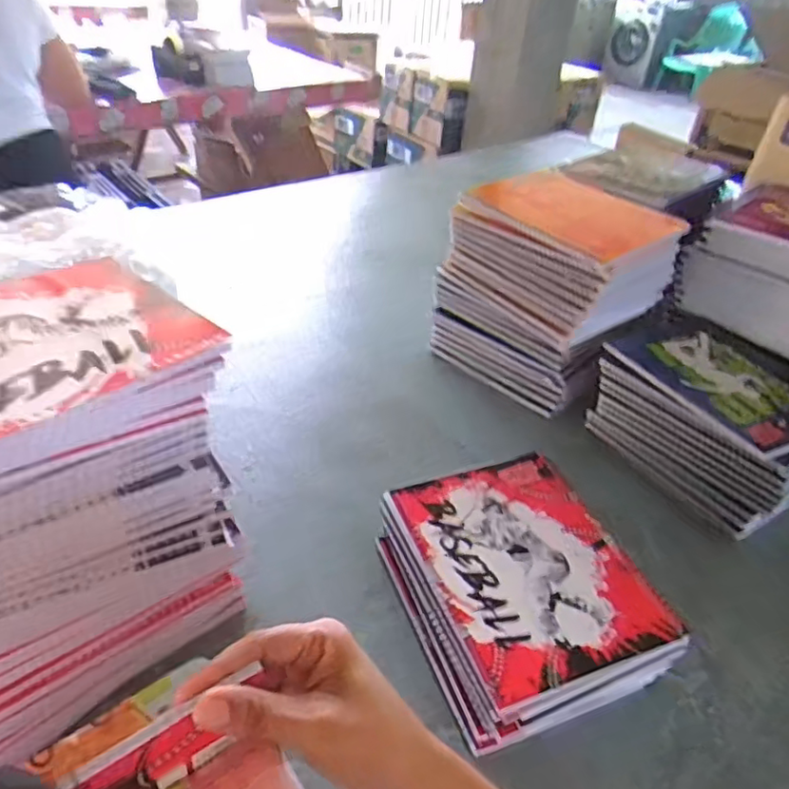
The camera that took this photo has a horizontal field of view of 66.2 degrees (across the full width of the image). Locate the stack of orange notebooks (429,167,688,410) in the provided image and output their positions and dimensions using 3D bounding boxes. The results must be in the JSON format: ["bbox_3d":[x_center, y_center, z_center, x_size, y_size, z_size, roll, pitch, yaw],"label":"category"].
[{"bbox_3d":[0.174,-0.112,0.727,0.160,0.228,0.222,-24,46,-33],"label":"stack of orange notebooks"}]

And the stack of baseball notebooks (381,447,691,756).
[{"bbox_3d":[0.097,0.155,0.477,0.156,0.077,0.205,-11,41,-21],"label":"stack of baseball notebooks"}]

